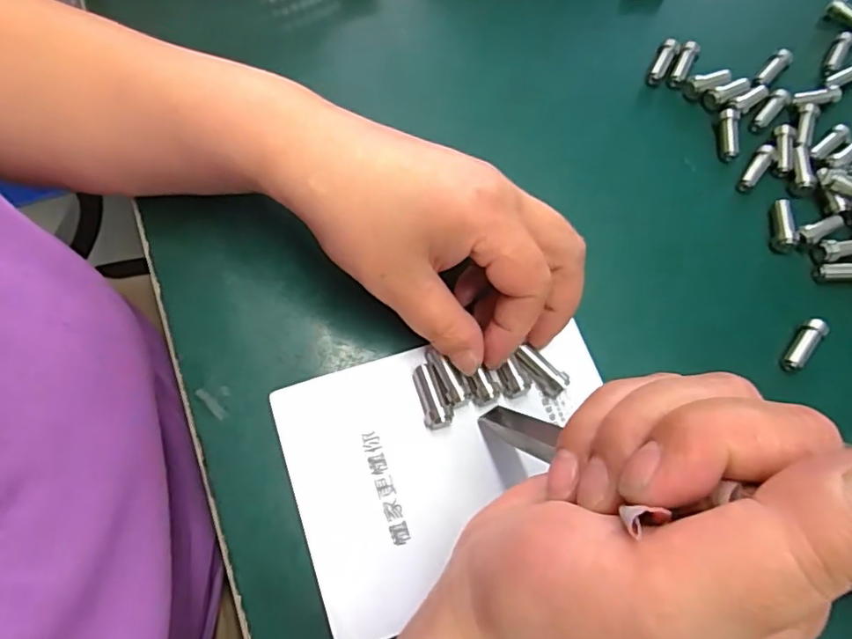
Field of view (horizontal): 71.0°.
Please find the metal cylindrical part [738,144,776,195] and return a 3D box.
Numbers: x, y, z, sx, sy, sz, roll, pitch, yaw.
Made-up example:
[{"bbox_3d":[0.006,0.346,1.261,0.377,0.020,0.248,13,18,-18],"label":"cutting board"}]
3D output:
[{"bbox_3d":[0.171,-0.078,0.308,0.009,0.007,0.028,32,71,9],"label":"metal cylindrical part"}]

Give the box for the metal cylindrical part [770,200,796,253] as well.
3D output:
[{"bbox_3d":[0.178,-0.048,0.297,0.009,0.006,0.027,8,69,0],"label":"metal cylindrical part"}]

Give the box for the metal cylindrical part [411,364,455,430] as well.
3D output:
[{"bbox_3d":[0.002,0.032,0.253,0.010,0.010,0.027,-19,71,-10],"label":"metal cylindrical part"}]

